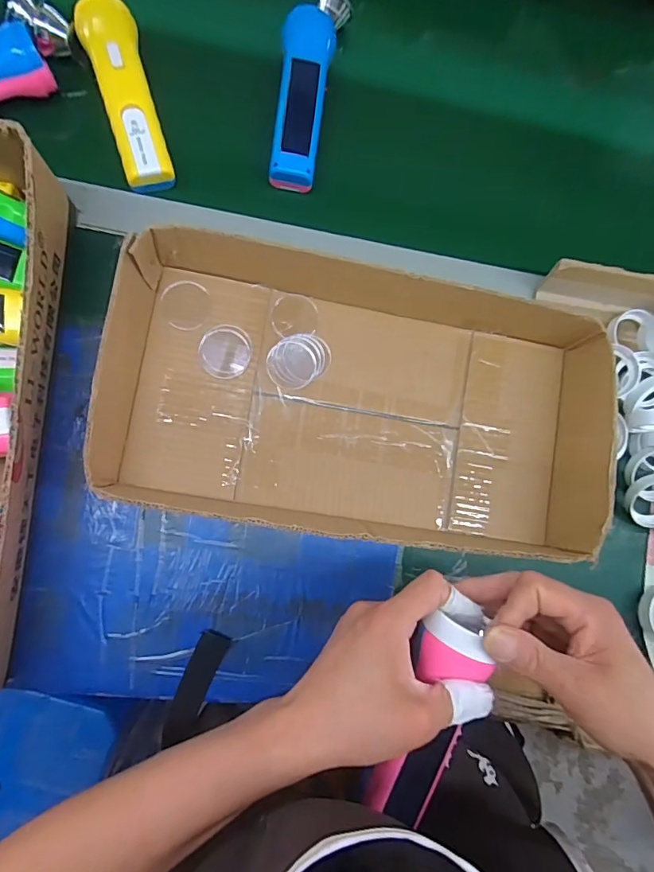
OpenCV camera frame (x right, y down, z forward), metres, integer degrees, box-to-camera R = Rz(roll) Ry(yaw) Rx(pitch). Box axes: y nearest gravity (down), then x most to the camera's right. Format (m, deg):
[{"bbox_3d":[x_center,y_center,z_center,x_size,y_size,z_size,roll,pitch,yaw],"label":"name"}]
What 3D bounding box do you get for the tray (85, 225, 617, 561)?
[{"bbox_3d":[0.031,-0.030,0.407,0.419,0.066,0.230,10,87,-8],"label":"tray"}]

